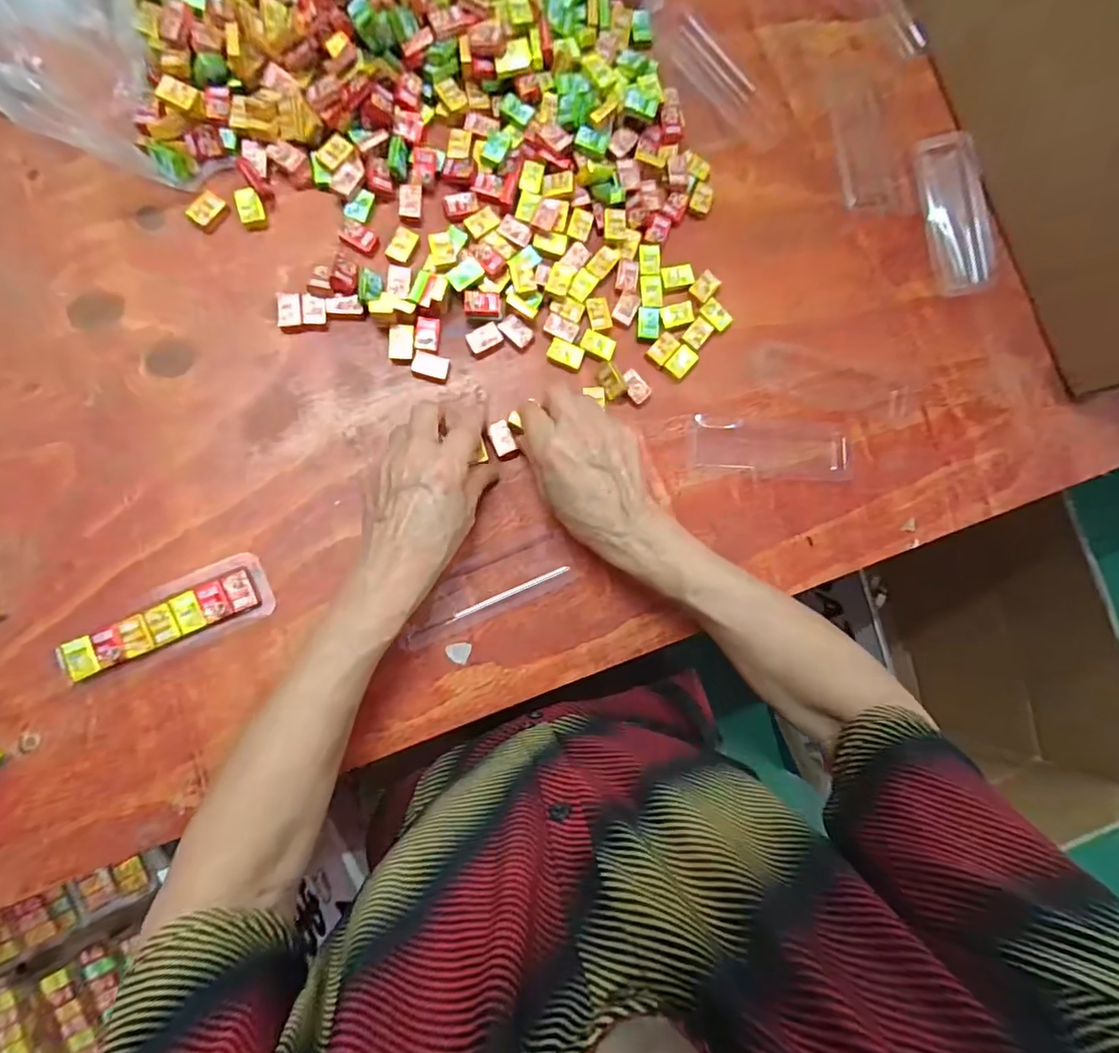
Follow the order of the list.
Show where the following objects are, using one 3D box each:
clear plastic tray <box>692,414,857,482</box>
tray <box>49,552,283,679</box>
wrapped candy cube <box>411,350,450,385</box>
[{"bbox_3d":[0.169,-0.063,0.428,0.138,0.012,0.047,3,84,-7],"label":"clear plastic tray"},{"bbox_3d":[-0.259,0.059,0.356,0.127,0.010,0.046,-21,88,-9],"label":"tray"},{"bbox_3d":[-0.095,-0.118,0.397,0.026,0.007,0.018,14,83,-6],"label":"wrapped candy cube"}]

